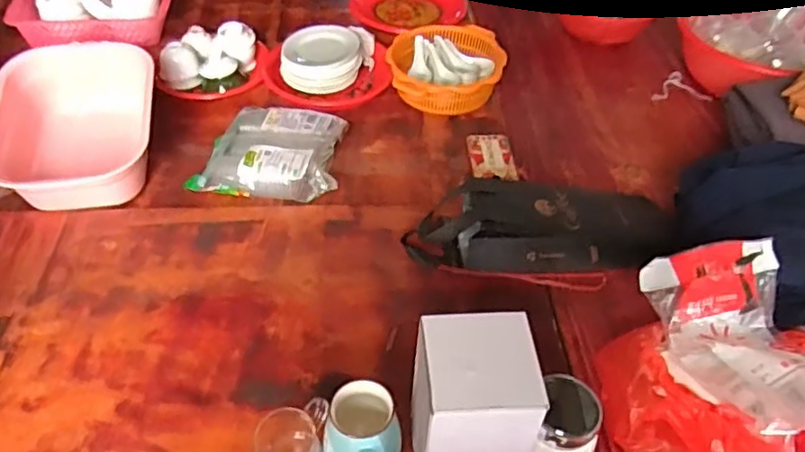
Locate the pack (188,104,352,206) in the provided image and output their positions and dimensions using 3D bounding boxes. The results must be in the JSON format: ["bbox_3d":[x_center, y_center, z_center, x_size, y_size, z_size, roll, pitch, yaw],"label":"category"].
[{"bbox_3d":[-0.216,-0.127,1.069,0.232,0.063,0.185,4,45,4],"label":"pack"}]

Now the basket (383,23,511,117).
[{"bbox_3d":[0.081,-0.301,1.235,0.215,0.079,0.204,-6,45,-6],"label":"basket"}]

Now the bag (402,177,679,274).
[{"bbox_3d":[0.198,-0.011,0.935,0.379,0.099,0.125,-2,45,-1],"label":"bag"}]

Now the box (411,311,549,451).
[{"bbox_3d":[0.068,0.194,0.661,0.117,0.195,0.115,0,46,-2],"label":"box"}]

